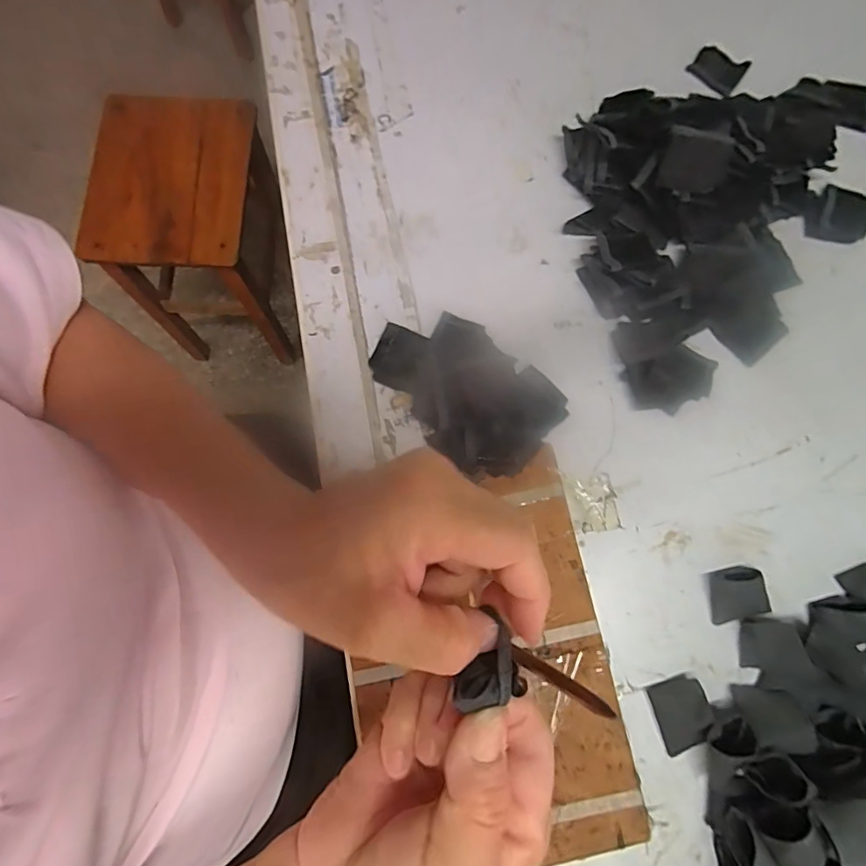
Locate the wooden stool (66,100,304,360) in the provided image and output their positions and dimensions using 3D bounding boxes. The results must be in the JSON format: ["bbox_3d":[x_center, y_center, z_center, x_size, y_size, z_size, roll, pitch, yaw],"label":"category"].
[{"bbox_3d":[-0.431,-0.365,1.020,0.250,0.480,0.325,2,75,-2],"label":"wooden stool"}]

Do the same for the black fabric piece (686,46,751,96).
[{"bbox_3d":[0.290,-0.372,0.503,0.050,0.007,0.038,34,88,3],"label":"black fabric piece"}]

